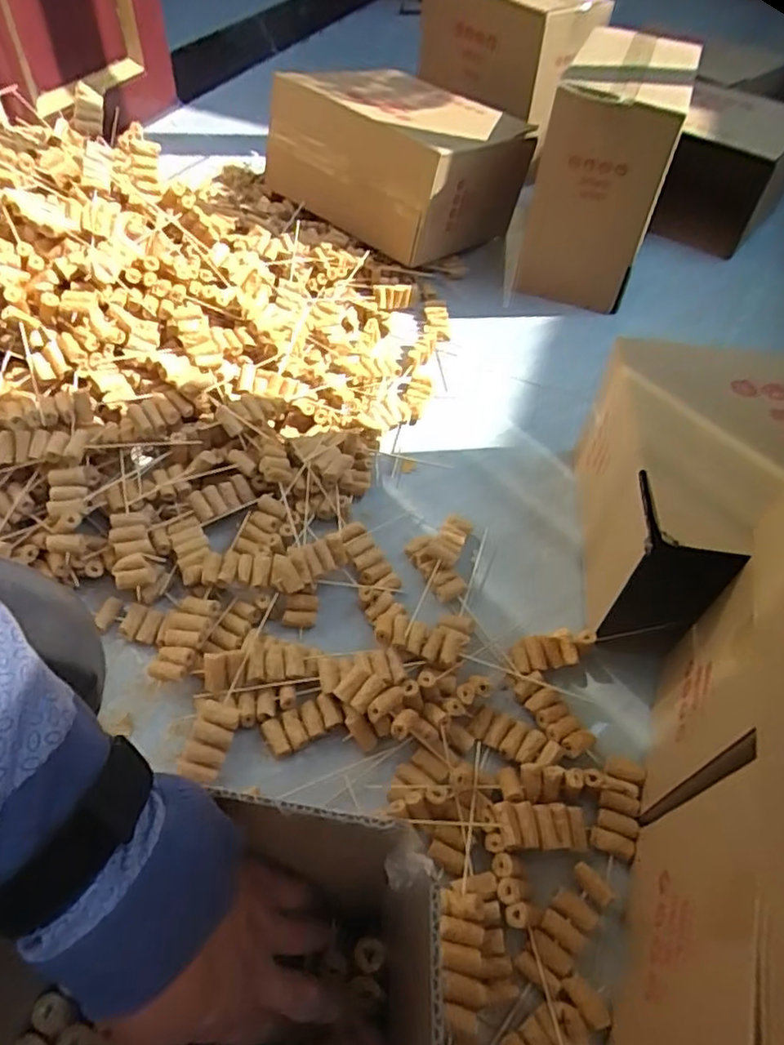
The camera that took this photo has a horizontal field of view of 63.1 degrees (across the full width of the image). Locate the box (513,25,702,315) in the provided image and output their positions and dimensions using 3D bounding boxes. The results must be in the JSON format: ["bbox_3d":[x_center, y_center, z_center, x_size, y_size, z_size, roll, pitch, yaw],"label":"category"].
[{"bbox_3d":[0.387,-0.645,1.171,0.203,0.323,0.372,17,52,9],"label":"box"}]

